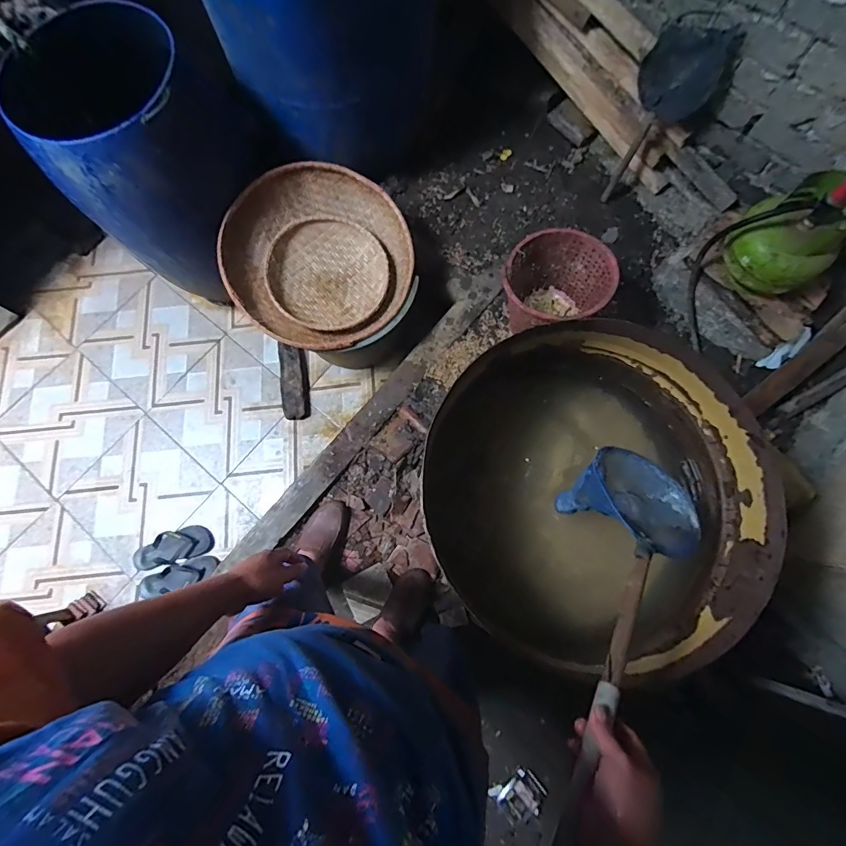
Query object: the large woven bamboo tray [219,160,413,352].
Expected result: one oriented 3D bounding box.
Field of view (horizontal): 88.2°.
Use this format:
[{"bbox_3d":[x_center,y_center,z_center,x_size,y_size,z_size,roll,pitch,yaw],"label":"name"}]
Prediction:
[{"bbox_3d":[-0.305,-0.488,1.330,0.535,0.150,0.535,38,81,-3],"label":"large woven bamboo tray"}]

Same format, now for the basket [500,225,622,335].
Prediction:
[{"bbox_3d":[0.379,-0.396,1.307,0.281,0.267,0.258,0,76,1],"label":"basket"}]

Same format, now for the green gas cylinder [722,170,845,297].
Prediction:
[{"bbox_3d":[1.009,-0.518,1.180,0.235,0.273,0.231,0,76,1],"label":"green gas cylinder"}]

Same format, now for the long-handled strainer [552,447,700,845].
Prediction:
[{"bbox_3d":[0.251,0.298,0.600,0.202,0.129,0.727,32,42,8],"label":"long-handled strainer"}]

